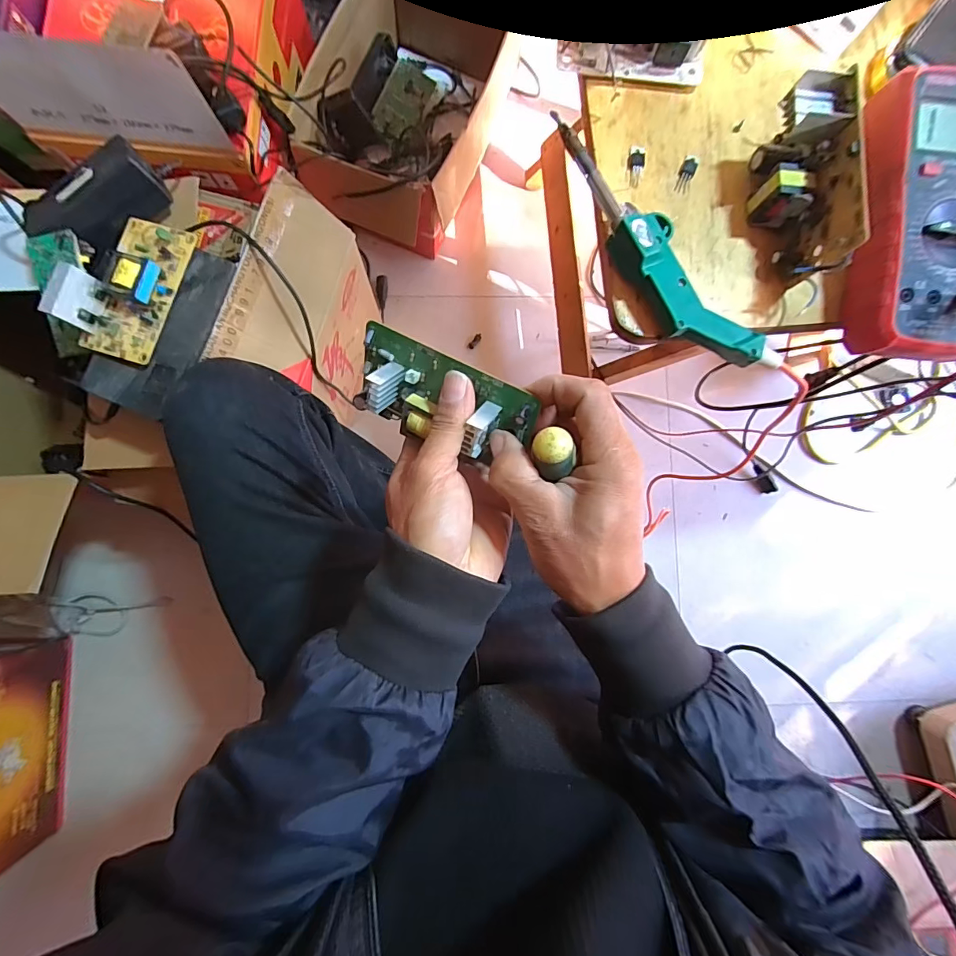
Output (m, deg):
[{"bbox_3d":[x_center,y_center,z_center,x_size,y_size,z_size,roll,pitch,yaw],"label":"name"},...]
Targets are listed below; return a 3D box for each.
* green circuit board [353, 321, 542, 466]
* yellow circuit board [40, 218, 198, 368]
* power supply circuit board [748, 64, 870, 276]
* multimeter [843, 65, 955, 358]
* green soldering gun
[{"bbox_3d":[-0.025,-0.053,0.293,0.124,0.026,0.055,22,84,14],"label":"green circuit board"},{"bbox_3d":[-0.372,-0.206,0.471,0.098,0.048,0.153,18,84,0],"label":"yellow circuit board"},{"bbox_3d":[0.217,-0.199,0.305,0.036,0.057,0.112,2,85,-2],"label":"power supply circuit board"},{"bbox_3d":[0.303,-0.172,0.307,0.092,0.046,0.180,2,85,-2],"label":"multimeter"},{"bbox_3d":[0.121,-0.154,0.316,0.052,0.027,0.219,-42,88,-5],"label":"green soldering gun"}]

